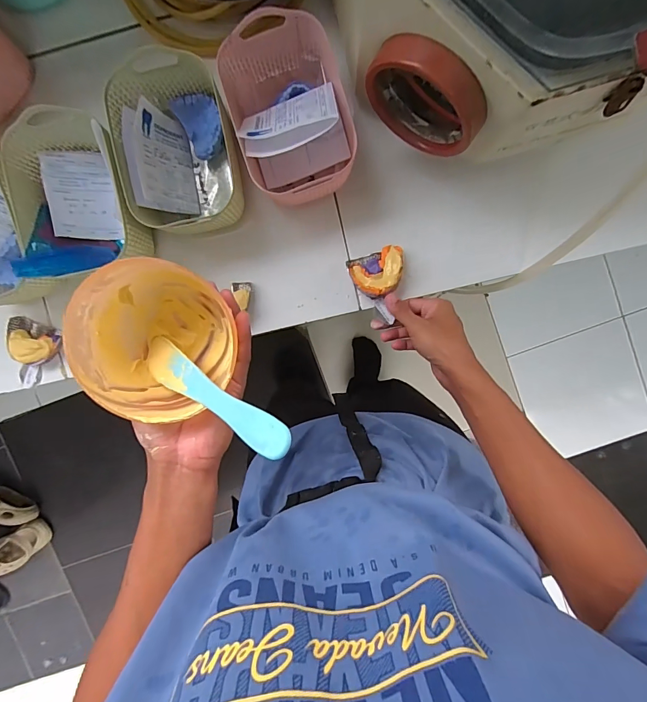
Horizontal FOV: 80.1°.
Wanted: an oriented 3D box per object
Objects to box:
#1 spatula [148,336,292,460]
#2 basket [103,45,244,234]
[{"bbox_3d":[-0.088,0.029,0.288,0.177,0.009,0.028,23,98,37],"label":"spatula"},{"bbox_3d":[-0.161,-0.231,0.441,0.120,0.075,0.198,-7,95,3],"label":"basket"}]

